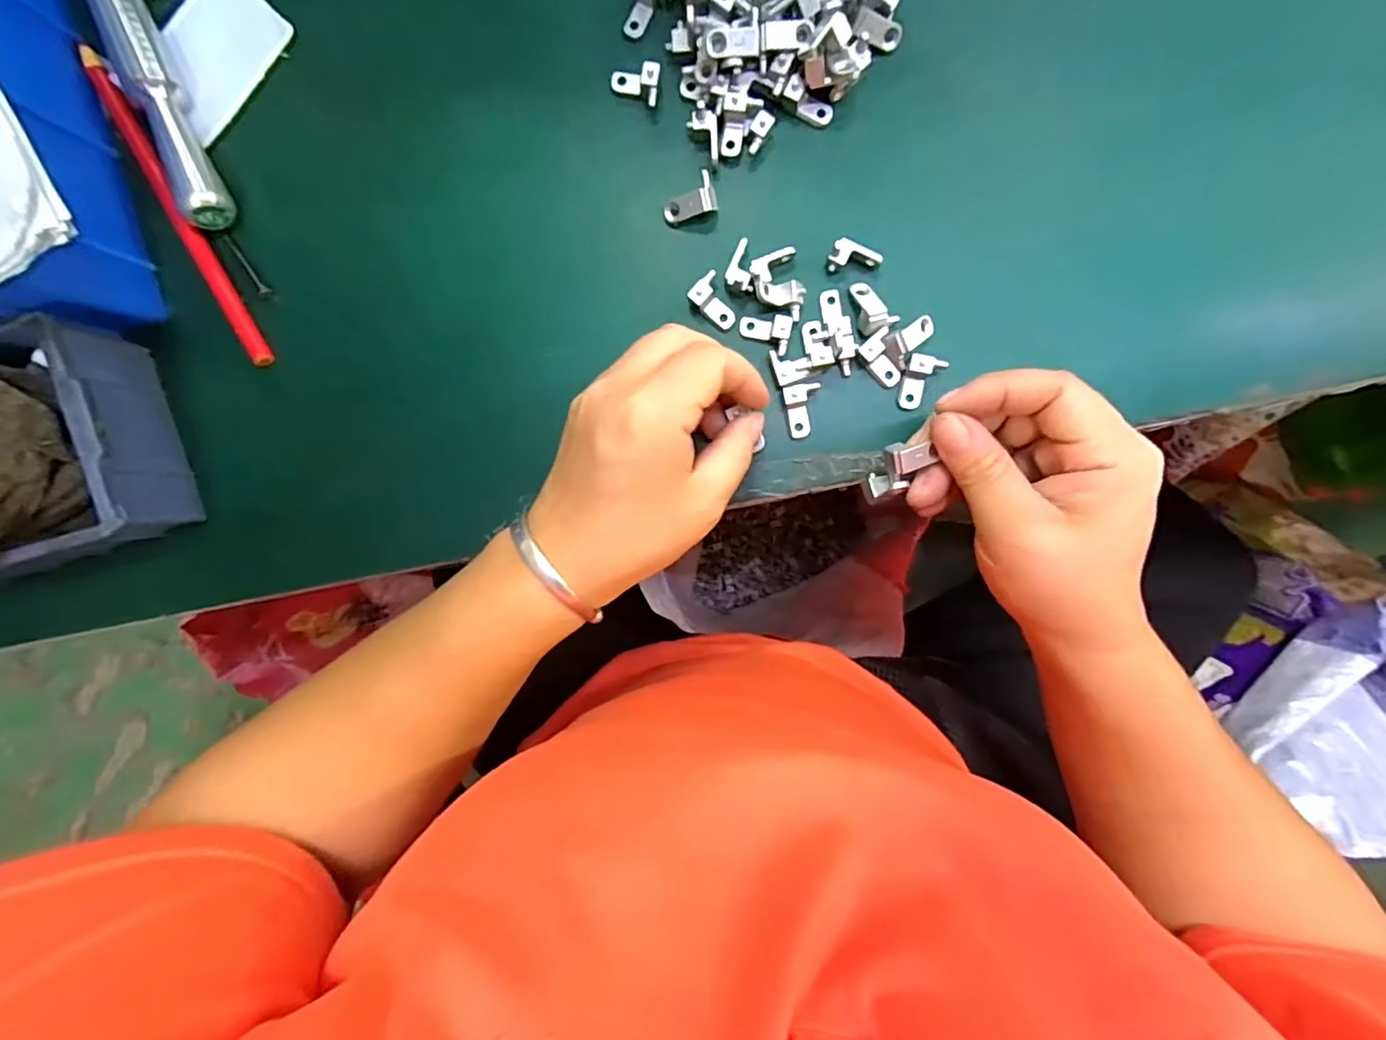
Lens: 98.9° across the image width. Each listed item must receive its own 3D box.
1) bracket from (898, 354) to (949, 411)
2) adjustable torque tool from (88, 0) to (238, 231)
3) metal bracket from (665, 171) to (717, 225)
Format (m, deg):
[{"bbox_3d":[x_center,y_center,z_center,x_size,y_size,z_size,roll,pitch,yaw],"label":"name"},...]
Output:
[{"bbox_3d":[0.106,-0.063,0.273,0.017,0.009,0.024,11,94,3],"label":"bracket"},{"bbox_3d":[-0.259,-0.226,0.270,0.019,0.016,0.189,-23,92,5],"label":"adjustable torque tool"},{"bbox_3d":[-0.002,-0.148,0.275,0.024,0.013,0.017,-12,93,4],"label":"metal bracket"}]

